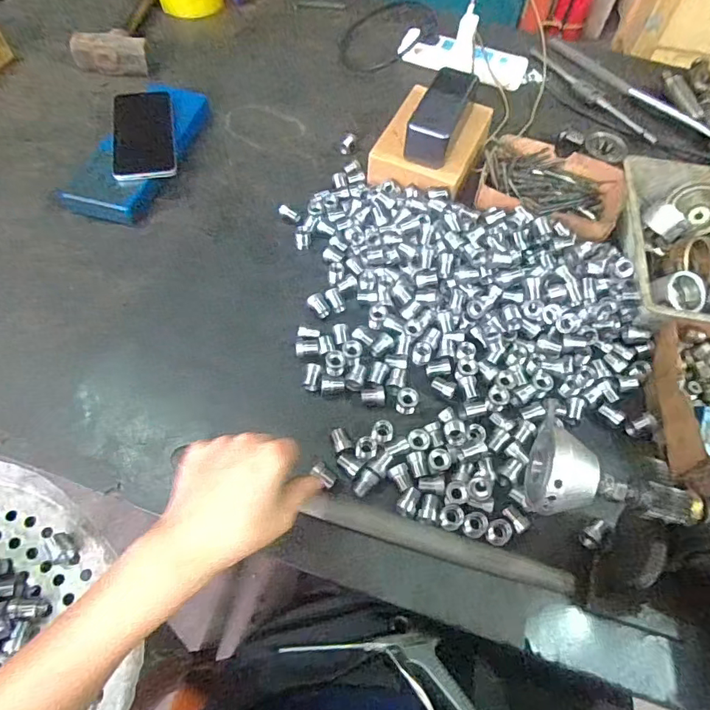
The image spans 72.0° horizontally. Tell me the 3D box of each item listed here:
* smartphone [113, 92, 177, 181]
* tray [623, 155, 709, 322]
[{"bbox_3d":[-0.277,-0.289,0.642,0.074,0.007,0.161,-7,65,-14],"label":"smartphone"},{"bbox_3d":[0.397,-0.120,0.572,0.170,0.070,0.239,11,59,2],"label":"tray"}]

